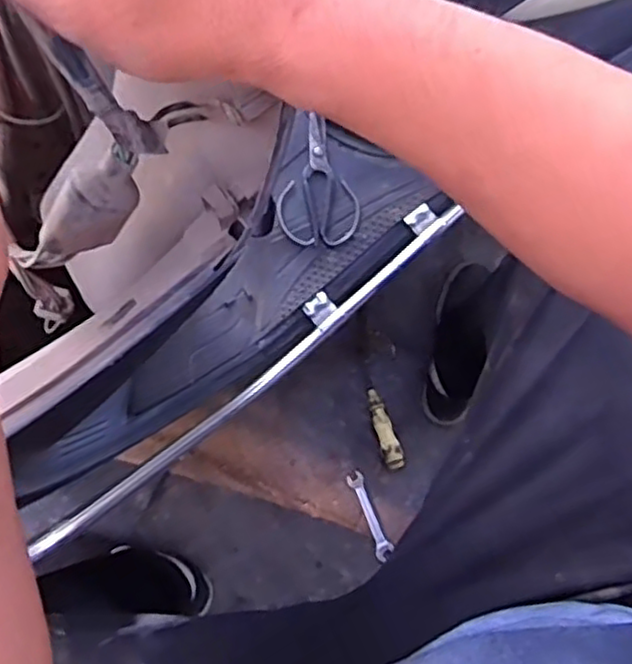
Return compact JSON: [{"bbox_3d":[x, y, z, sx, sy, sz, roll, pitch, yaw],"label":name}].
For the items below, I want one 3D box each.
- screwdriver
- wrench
[{"bbox_3d":[0.096,0.115,1.069,0.029,0.023,0.200,-15,75,-6],"label":"screwdriver"},{"bbox_3d":[0.083,0.278,1.032,0.027,0.008,0.135,-21,75,-8],"label":"wrench"}]

